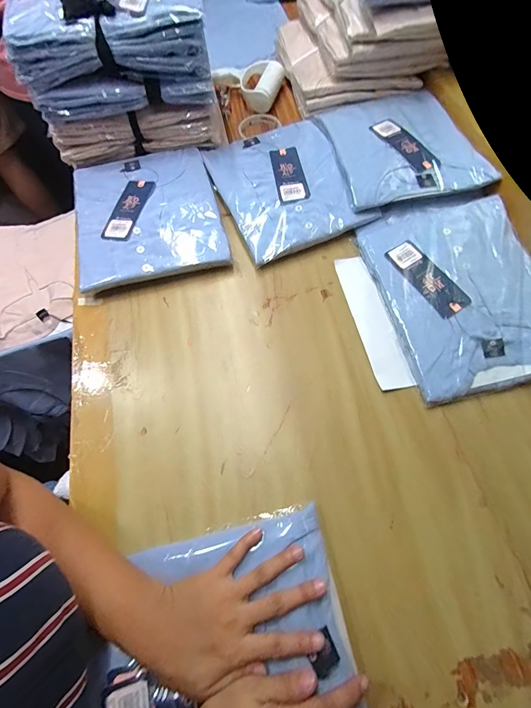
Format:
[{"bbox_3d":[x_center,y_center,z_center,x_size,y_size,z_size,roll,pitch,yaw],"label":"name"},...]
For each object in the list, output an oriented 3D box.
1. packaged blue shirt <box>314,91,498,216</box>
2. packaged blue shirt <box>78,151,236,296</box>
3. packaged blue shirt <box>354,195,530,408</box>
[{"bbox_3d":[0.205,-0.335,0.508,0.200,0.021,0.244,-12,66,-3],"label":"packaged blue shirt"},{"bbox_3d":[-0.180,-0.217,0.497,0.208,0.035,0.244,-15,66,-5],"label":"packaged blue shirt"},{"bbox_3d":[0.259,-0.089,0.428,0.205,0.036,0.275,-13,66,-4],"label":"packaged blue shirt"}]

